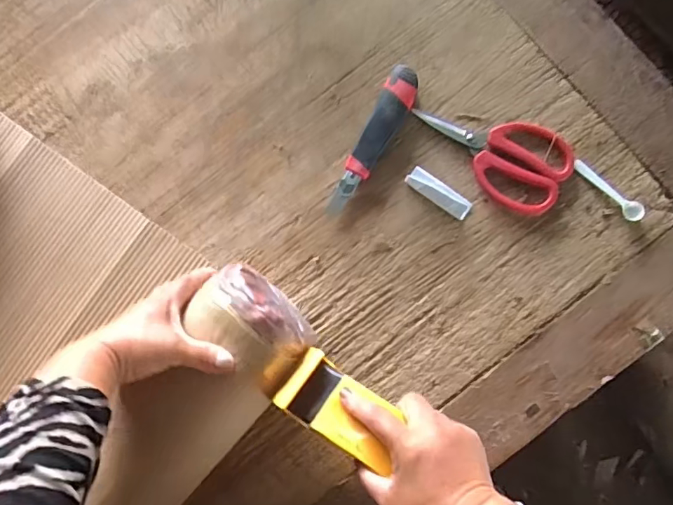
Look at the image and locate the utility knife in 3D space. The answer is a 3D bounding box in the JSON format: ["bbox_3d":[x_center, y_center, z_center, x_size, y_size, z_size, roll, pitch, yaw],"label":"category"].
[{"bbox_3d":[0.045,-0.126,0.569,0.039,0.023,0.187,27,88,6],"label":"utility knife"}]

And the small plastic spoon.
[{"bbox_3d":[0.303,-0.069,0.547,0.091,0.010,0.023,41,90,6],"label":"small plastic spoon"}]

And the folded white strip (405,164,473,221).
[{"bbox_3d":[0.118,-0.069,0.561,0.079,0.016,0.025,37,89,6],"label":"folded white strip"}]

